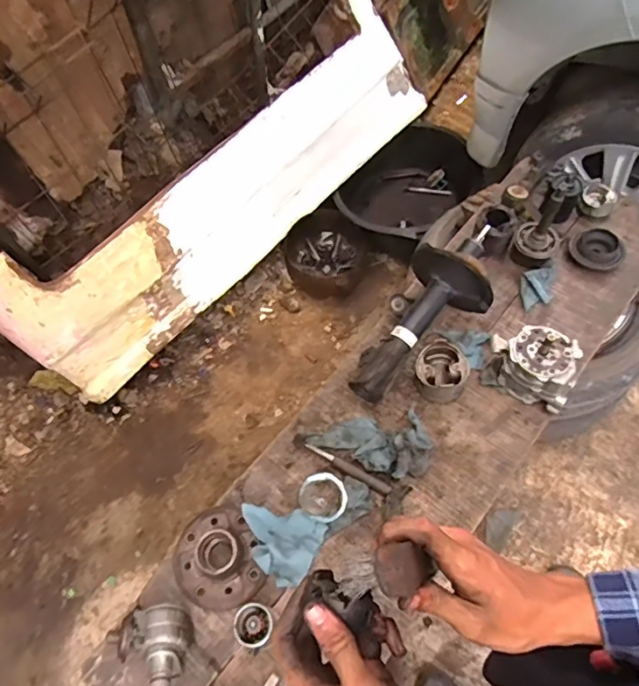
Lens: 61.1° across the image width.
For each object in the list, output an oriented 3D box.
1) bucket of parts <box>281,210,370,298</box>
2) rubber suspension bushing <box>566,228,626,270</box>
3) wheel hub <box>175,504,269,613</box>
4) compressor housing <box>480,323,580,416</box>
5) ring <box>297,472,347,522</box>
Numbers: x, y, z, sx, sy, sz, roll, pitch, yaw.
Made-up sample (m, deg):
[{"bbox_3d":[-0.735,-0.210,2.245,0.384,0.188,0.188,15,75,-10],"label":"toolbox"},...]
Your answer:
[{"bbox_3d":[0.009,-0.268,1.674,0.255,0.176,0.246,14,61,13],"label":"bucket of parts"},{"bbox_3d":[0.540,-0.186,1.047,0.094,0.036,0.095,-4,58,6],"label":"rubber suspension bushing"},{"bbox_3d":[-0.153,0.318,0.804,0.126,0.054,0.139,-38,61,-15],"label":"wheel hub"},{"bbox_3d":[0.358,0.032,0.908,0.139,0.101,0.099,24,64,21],"label":"compressor housing"},{"bbox_3d":[0.006,0.243,0.862,0.079,0.020,0.075,-4,58,6],"label":"ring"}]

